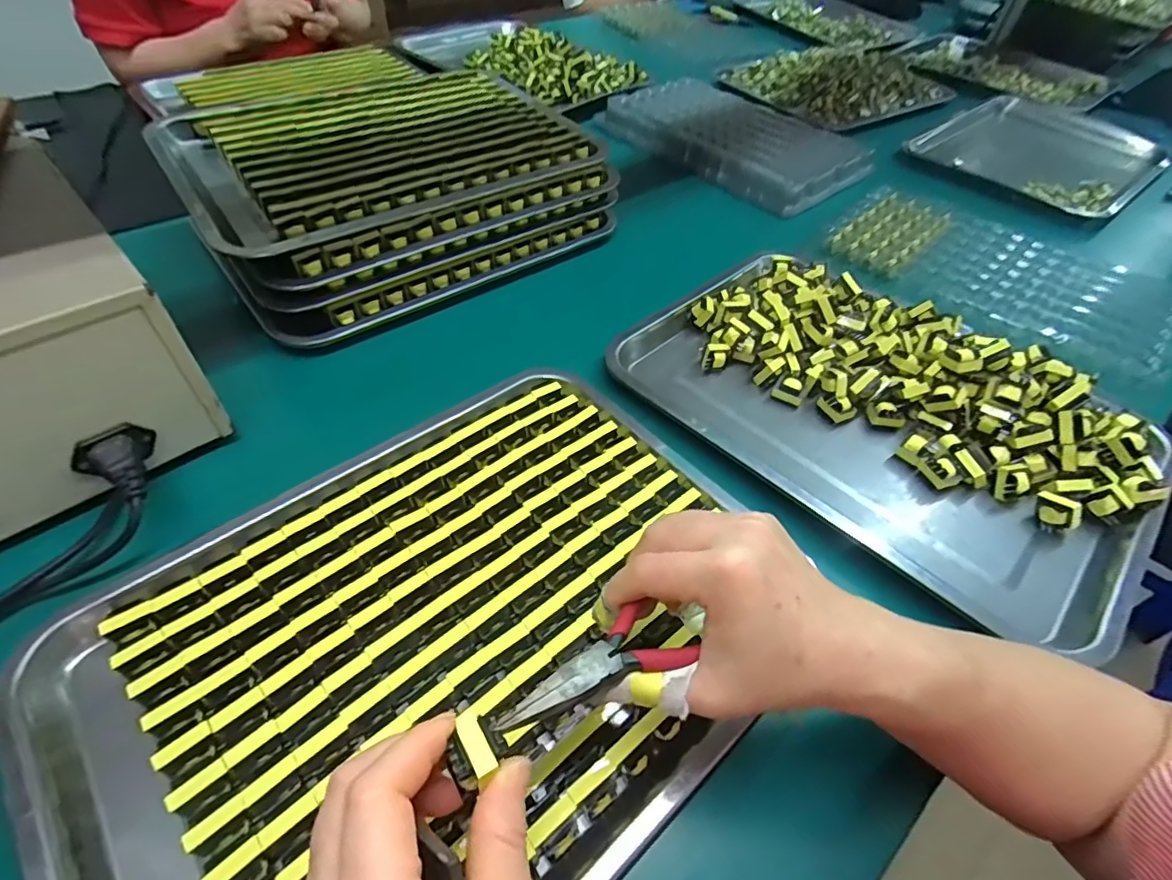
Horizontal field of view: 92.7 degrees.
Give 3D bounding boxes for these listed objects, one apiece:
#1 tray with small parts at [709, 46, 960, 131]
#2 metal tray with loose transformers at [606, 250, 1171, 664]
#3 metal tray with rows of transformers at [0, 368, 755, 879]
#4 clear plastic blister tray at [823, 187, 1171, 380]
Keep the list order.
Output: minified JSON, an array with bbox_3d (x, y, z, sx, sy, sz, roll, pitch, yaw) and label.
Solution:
[{"bbox_3d":[0.436,-0.645,0.986,0.380,0.041,0.271,-27,57,-25],"label":"tray with small parts"},{"bbox_3d":[0.230,-0.032,0.458,0.397,0.060,0.262,37,56,24],"label":"metal tray with loose transformers"},{"bbox_3d":[-0.083,0.104,0.324,0.383,0.026,0.303,-30,58,-27],"label":"metal tray with rows of transformers"},{"bbox_3d":[0.455,-0.193,0.621,0.333,0.023,0.221,36,56,23],"label":"clear plastic blister tray"}]

